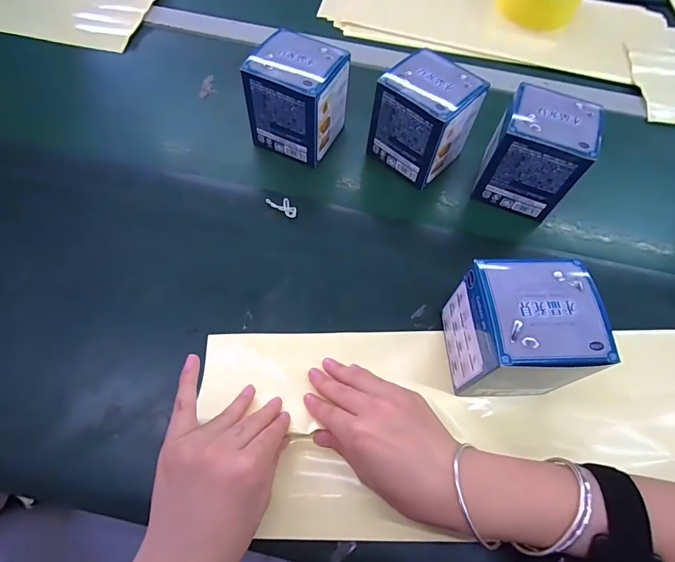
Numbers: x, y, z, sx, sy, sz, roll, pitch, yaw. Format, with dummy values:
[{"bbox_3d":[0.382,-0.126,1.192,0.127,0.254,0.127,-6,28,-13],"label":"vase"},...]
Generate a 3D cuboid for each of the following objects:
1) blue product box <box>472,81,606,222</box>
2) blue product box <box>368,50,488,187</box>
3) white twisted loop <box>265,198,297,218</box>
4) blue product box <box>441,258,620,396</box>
[{"bbox_3d":[0.197,-0.129,0.396,0.086,0.097,0.077,23,64,11],"label":"blue product box"},{"bbox_3d":[0.092,-0.169,0.413,0.093,0.101,0.086,39,68,18],"label":"blue product box"},{"bbox_3d":[-0.056,-0.078,0.396,0.035,0.005,0.014,30,66,14],"label":"white twisted loop"},{"bbox_3d":[0.136,0.041,0.297,0.083,0.089,0.083,0,62,-1],"label":"blue product box"}]

